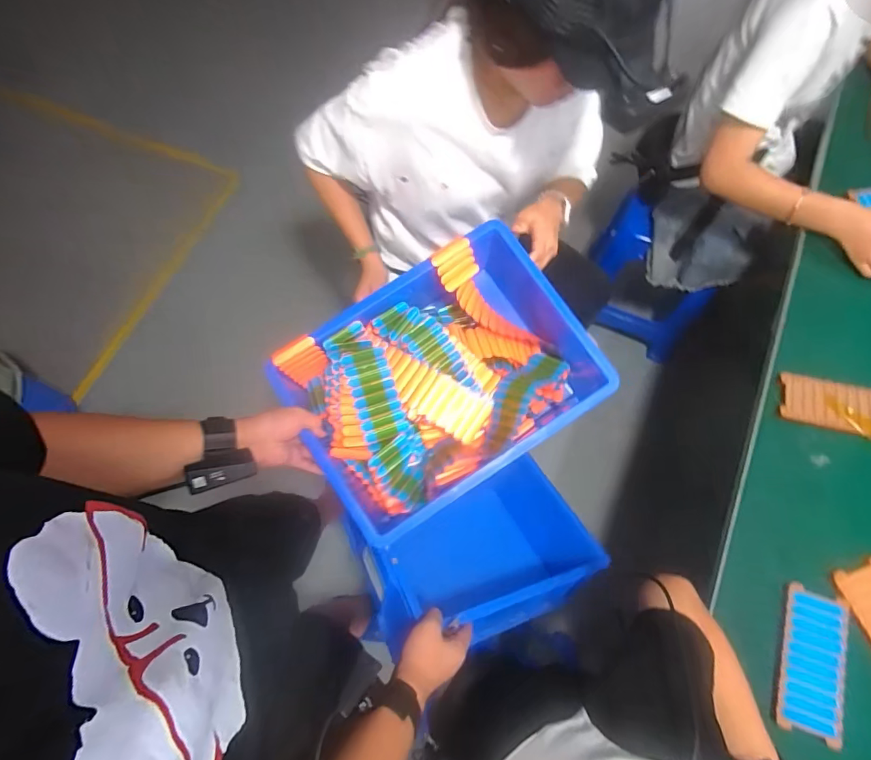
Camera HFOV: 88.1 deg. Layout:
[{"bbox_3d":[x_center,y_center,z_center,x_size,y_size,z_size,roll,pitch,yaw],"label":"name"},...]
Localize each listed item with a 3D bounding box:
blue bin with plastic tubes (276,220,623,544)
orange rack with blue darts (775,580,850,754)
[{"bbox_3d":[0.009,0.003,0.669,0.411,0.150,0.297,-33,73,-9],"label":"blue bin with plastic tubes"},{"bbox_3d":[0.503,0.374,0.598,0.077,0.020,0.173,17,73,7],"label":"orange rack with blue darts"}]

